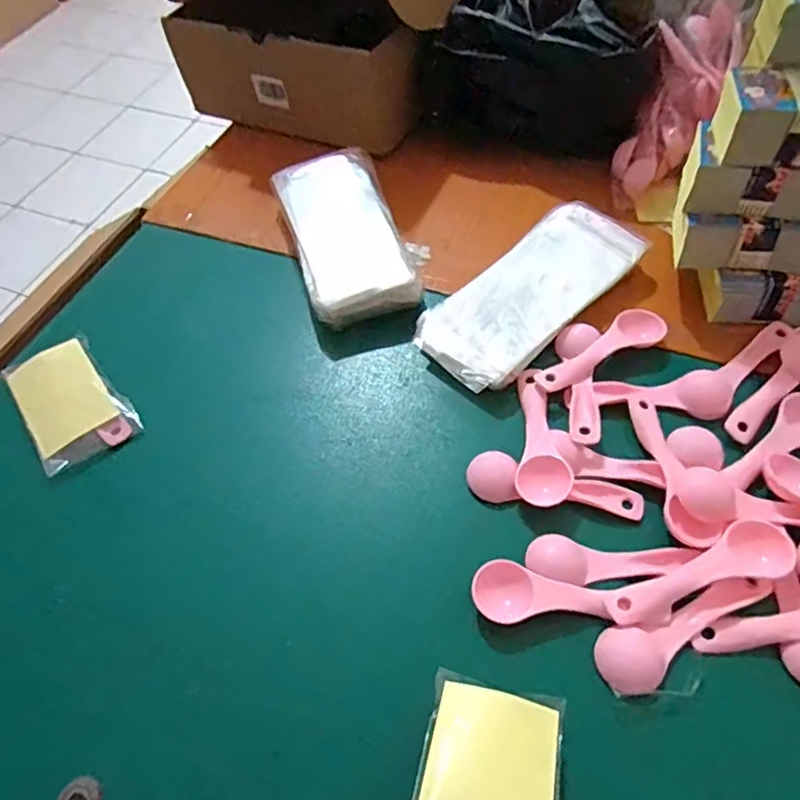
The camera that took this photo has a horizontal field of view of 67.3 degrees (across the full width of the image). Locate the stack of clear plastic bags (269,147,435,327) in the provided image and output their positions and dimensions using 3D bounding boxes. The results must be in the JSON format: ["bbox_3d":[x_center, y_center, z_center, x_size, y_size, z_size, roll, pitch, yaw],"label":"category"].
[{"bbox_3d":[-0.041,-0.143,0.529,0.108,0.046,0.186,-17,57,-7],"label":"stack of clear plastic bags"}]

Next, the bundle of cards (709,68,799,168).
[{"bbox_3d":[0.262,-0.186,0.393,0.095,0.043,0.061,10,58,11],"label":"bundle of cards"}]

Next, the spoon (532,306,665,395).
[{"bbox_3d":[0.152,-0.032,0.451,0.109,0.021,0.035,-34,61,-17],"label":"spoon"}]

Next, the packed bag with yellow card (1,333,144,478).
[{"bbox_3d":[-0.254,-0.002,0.461,0.069,0.016,0.111,-33,60,-16],"label":"packed bag with yellow card"}]

